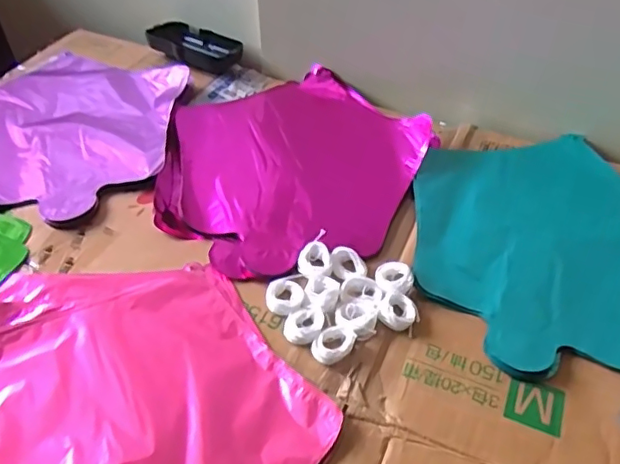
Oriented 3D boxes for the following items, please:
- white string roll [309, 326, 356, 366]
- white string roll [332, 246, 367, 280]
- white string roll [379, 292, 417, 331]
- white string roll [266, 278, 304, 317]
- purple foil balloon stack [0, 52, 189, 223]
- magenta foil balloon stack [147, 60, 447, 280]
[{"bbox_3d":[0.016,0.074,0.381,0.022,0.009,0.030,28,52,23],"label":"white string roll"},{"bbox_3d":[0.028,0.023,0.420,0.024,0.010,0.024,-12,48,-12],"label":"white string roll"},{"bbox_3d":[0.059,0.053,0.388,0.024,0.005,0.025,0,47,-1],"label":"white string roll"},{"bbox_3d":[-0.017,0.045,0.400,0.026,0.007,0.028,0,47,-1],"label":"white string roll"},{"bbox_3d":[-0.233,-0.097,0.552,0.241,0.031,0.229,13,45,16],"label":"purple foil balloon stack"},{"bbox_3d":[-0.021,-0.066,0.515,0.224,0.023,0.262,19,49,16],"label":"magenta foil balloon stack"}]

